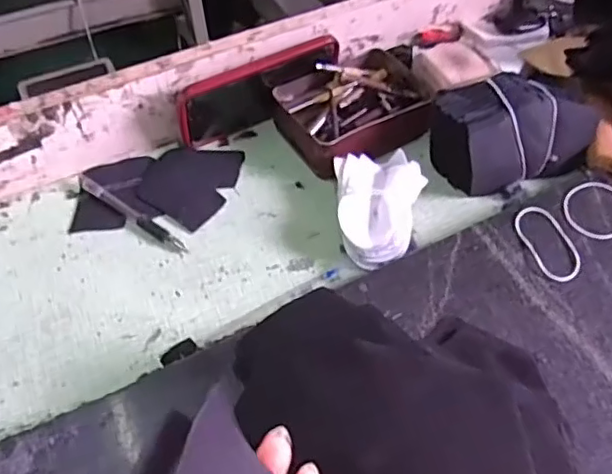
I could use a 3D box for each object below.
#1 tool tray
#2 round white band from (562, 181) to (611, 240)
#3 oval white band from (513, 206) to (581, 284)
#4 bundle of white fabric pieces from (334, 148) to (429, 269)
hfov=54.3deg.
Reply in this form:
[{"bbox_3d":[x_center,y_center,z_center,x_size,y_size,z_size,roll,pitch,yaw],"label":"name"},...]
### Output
[{"bbox_3d":[0.045,-0.119,0.554,0.130,0.043,0.108,-30,58,-19],"label":"tool tray"},{"bbox_3d":[0.238,-0.022,0.483,0.061,0.007,0.053,-29,58,-19],"label":"round white band"},{"bbox_3d":[0.189,0.005,0.463,0.038,0.006,0.068,-9,55,-11],"label":"oval white band"},{"bbox_3d":[0.062,-0.023,0.494,0.070,0.030,0.100,-2,53,0],"label":"bundle of white fabric pieces"}]

